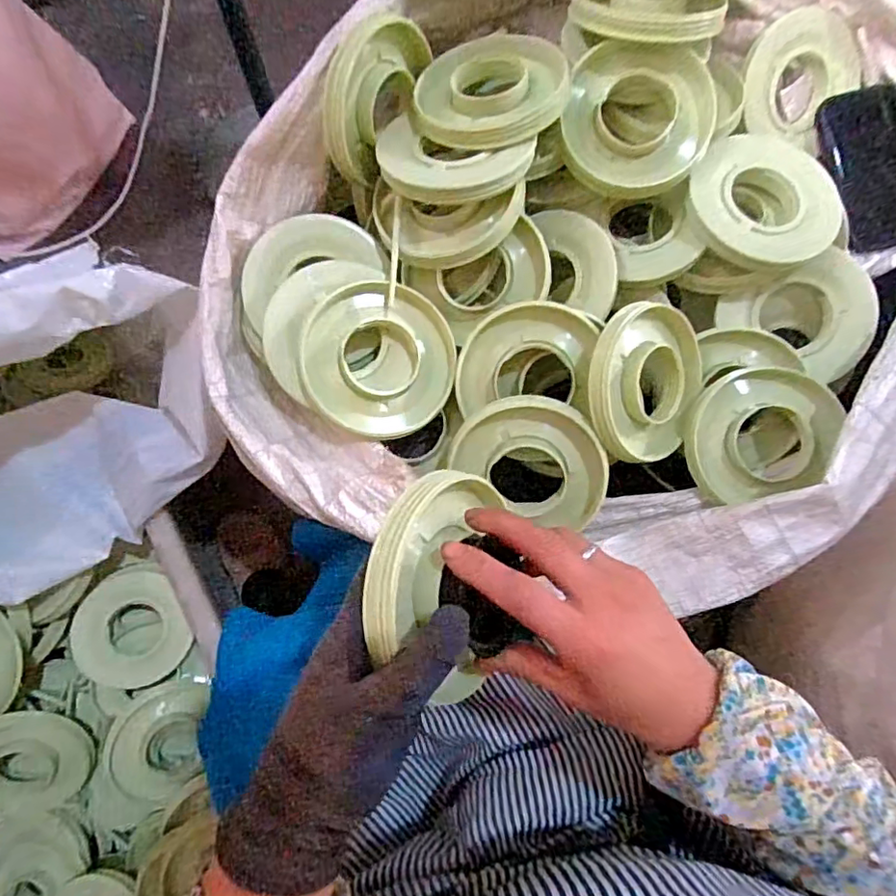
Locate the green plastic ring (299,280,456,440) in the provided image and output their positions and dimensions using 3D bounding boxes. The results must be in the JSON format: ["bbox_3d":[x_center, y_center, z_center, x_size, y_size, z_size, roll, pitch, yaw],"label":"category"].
[{"bbox_3d":[-0.058,-0.074,0.497,0.126,0.021,0.127,0,91,-15],"label":"green plastic ring"}]

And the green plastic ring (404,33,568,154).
[{"bbox_3d":[0.036,-0.305,0.496,0.126,0.032,0.114,13,71,4],"label":"green plastic ring"}]

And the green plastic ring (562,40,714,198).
[{"bbox_3d":[0.166,-0.287,0.509,0.124,0.025,0.124,1,99,6],"label":"green plastic ring"}]

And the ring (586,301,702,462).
[{"bbox_3d":[0.163,-0.059,0.496,0.118,0.042,0.138,39,75,-28],"label":"ring"}]

